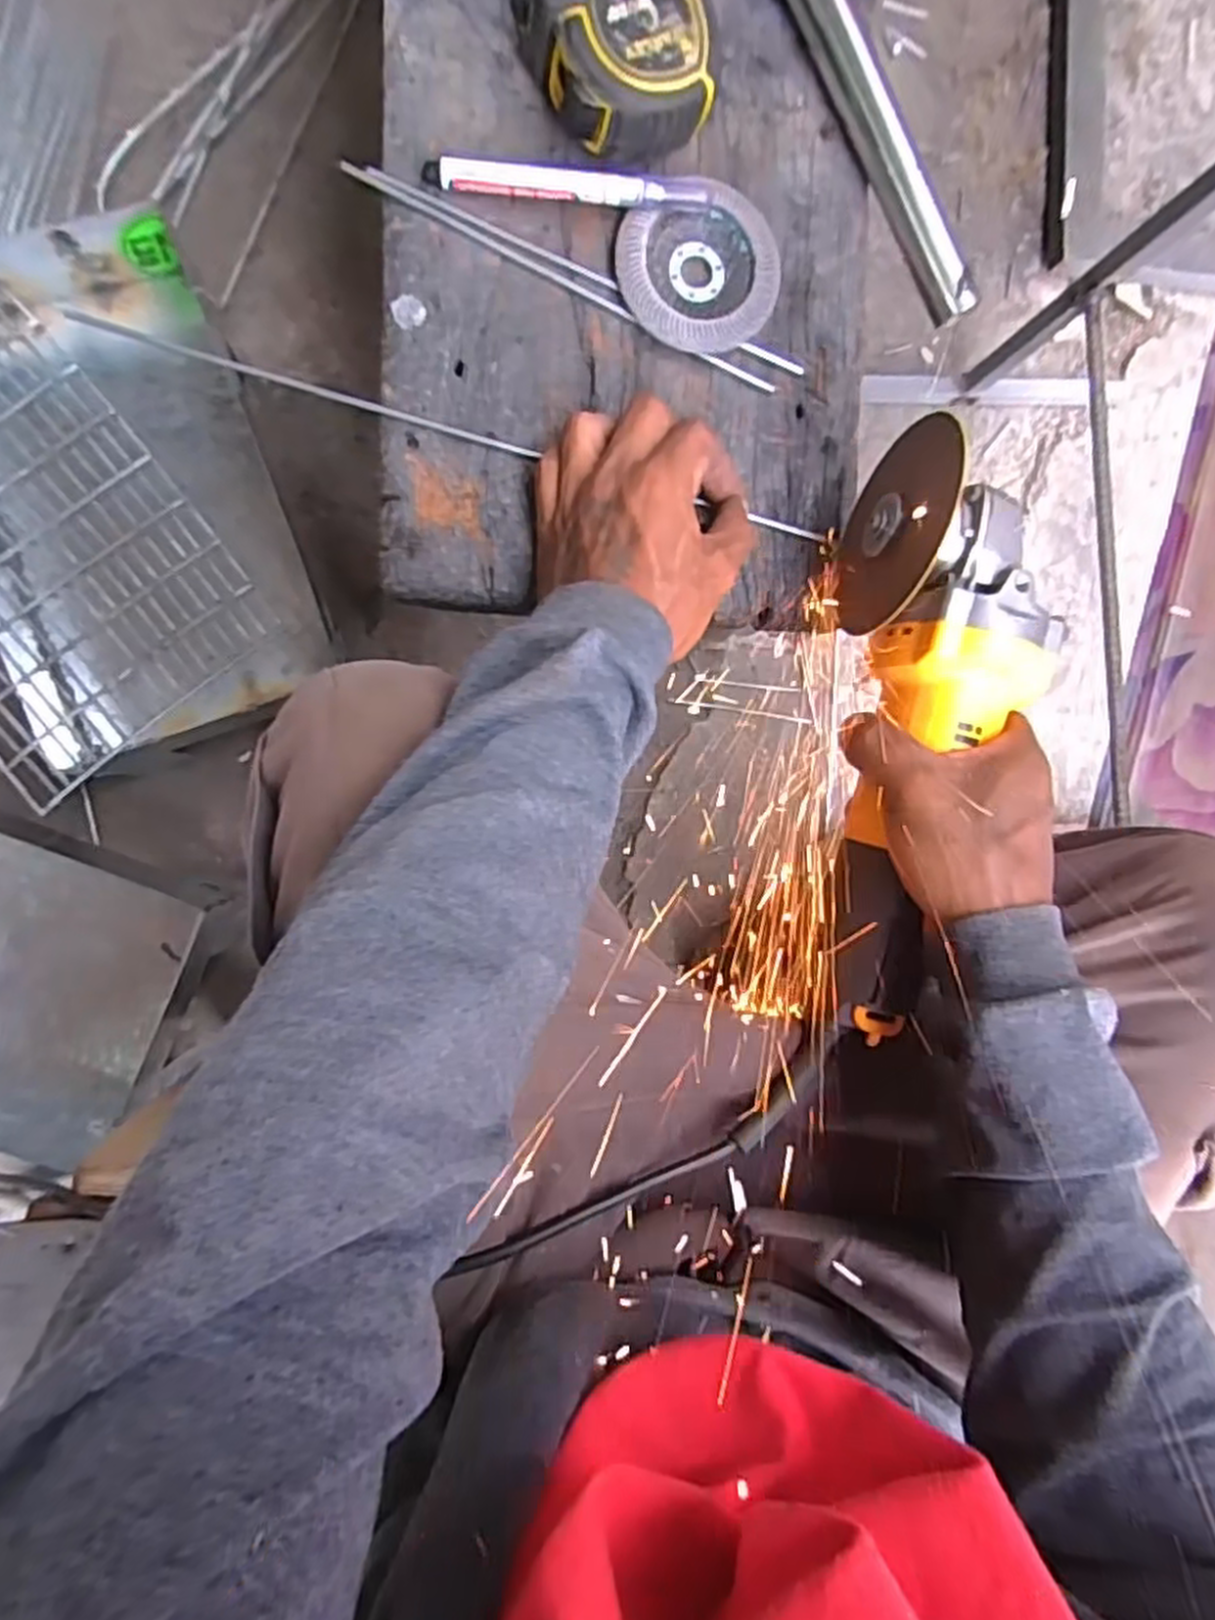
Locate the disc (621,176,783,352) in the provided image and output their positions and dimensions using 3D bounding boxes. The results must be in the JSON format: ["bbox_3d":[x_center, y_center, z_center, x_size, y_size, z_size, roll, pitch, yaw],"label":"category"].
[{"bbox_3d":[0.046,-0.269,0.385,0.081,0.015,0.074,0,91,-8],"label":"disc"}]

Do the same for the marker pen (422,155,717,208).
[{"bbox_3d":[-0.016,-0.296,0.368,0.135,0.014,0.013,-1,91,-8],"label":"marker pen"}]

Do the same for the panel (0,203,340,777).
[{"bbox_3d":[-0.374,-0.239,0.593,0.216,0.087,0.373,-21,94,-7],"label":"panel"}]

